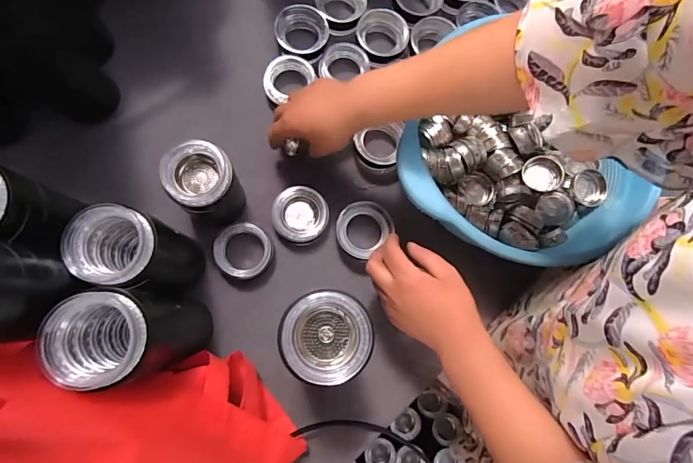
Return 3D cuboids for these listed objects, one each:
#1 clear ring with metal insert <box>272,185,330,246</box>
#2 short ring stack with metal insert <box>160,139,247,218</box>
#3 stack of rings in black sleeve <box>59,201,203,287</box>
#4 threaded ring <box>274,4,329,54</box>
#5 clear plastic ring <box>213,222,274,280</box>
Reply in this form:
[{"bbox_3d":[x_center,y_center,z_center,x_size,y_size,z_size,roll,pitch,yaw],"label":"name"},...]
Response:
[{"bbox_3d":[-0.056,-0.020,0.483,0.067,0.025,0.062,0,80,-1],"label":"clear ring with metal insert"},{"bbox_3d":[-0.149,-0.047,0.435,0.062,0.105,0.072,32,81,5],"label":"short ring stack with metal insert"},{"bbox_3d":[-0.185,0.021,0.388,0.065,0.171,0.065,12,80,1],"label":"stack of rings in black sleeve"},{"bbox_3d":[-0.058,-0.262,0.531,0.069,0.033,0.065,0,80,-1],"label":"threaded ring"},{"bbox_3d":[-0.120,0.022,0.469,0.064,0.021,0.062,0,80,-1],"label":"clear plastic ring"}]

